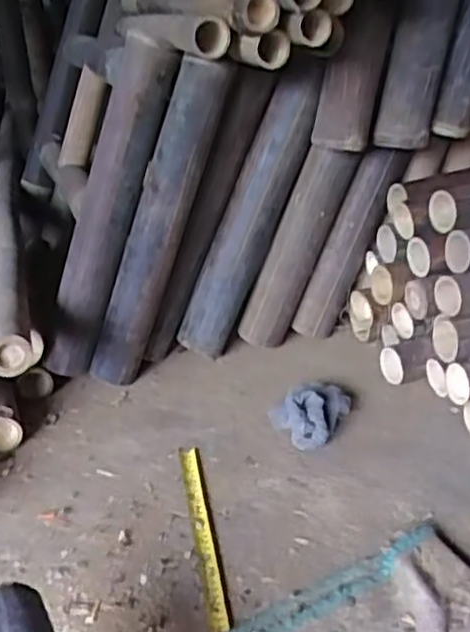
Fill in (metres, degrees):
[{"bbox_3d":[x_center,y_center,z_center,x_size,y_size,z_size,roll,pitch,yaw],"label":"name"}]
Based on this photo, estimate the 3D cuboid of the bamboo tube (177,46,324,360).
[{"bbox_3d":[0.028,-0.152,1.108,0.084,0.489,0.093,18,28,-6],"label":"bamboo tube"}]

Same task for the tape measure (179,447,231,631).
[{"bbox_3d":[-0.038,0.248,0.870,0.022,0.009,0.290,-12,30,-5],"label":"tape measure"}]

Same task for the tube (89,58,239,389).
[{"bbox_3d":[-0.107,-0.120,1.079,0.074,0.494,0.064,11,20,-26],"label":"tube"}]

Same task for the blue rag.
[{"bbox_3d":[0.101,0.120,1.018,0.089,0.054,0.111,12,32,30],"label":"blue rag"}]

